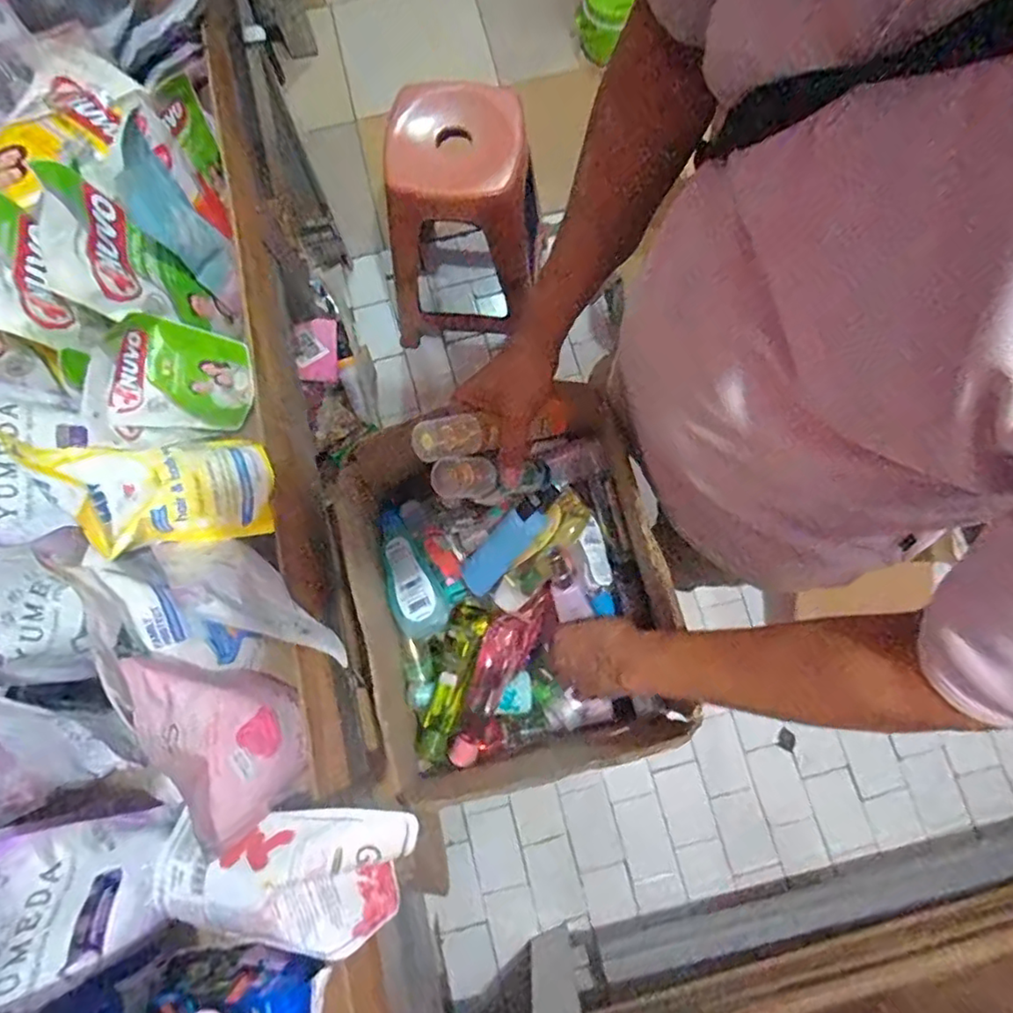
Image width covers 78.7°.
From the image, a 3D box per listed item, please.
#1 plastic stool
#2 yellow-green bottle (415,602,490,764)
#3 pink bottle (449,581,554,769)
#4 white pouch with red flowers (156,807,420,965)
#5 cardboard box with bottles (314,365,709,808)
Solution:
[{"bbox_3d":[-0.082,-0.563,1.245,0.259,0.409,0.285,5,77,3],"label":"plastic stool"},{"bbox_3d":[-0.059,0.189,0.677,0.041,0.048,0.164,17,78,6],"label":"yellow-green bottle"},{"bbox_3d":[-0.007,0.179,0.671,0.056,0.061,0.205,24,91,7],"label":"pink bottle"},{"bbox_3d":[-0.166,0.287,0.484,0.183,0.074,0.106,2,77,2],"label":"white pouch with red flowers"},{"bbox_3d":[0.000,0.094,0.676,0.314,0.204,0.355,-9,77,0],"label":"cardboard box with bottles"}]

